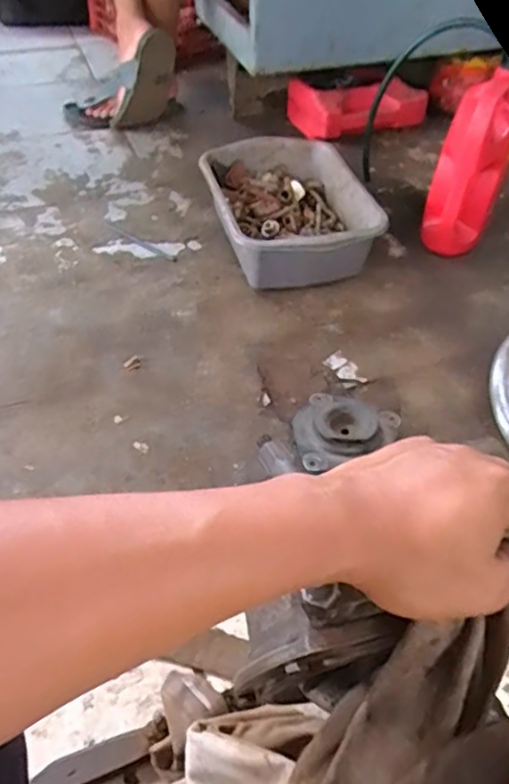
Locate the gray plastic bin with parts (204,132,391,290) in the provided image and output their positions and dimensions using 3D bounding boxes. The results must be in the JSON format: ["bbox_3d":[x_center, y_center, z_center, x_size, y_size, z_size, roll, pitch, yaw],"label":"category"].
[{"bbox_3d":[0.053,-0.315,1.106,0.257,0.126,0.309,-12,50,-15],"label":"gray plastic bin with parts"}]

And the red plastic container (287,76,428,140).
[{"bbox_3d":[0.226,-0.588,1.313,0.294,0.101,0.093,-3,48,-7],"label":"red plastic container"}]

